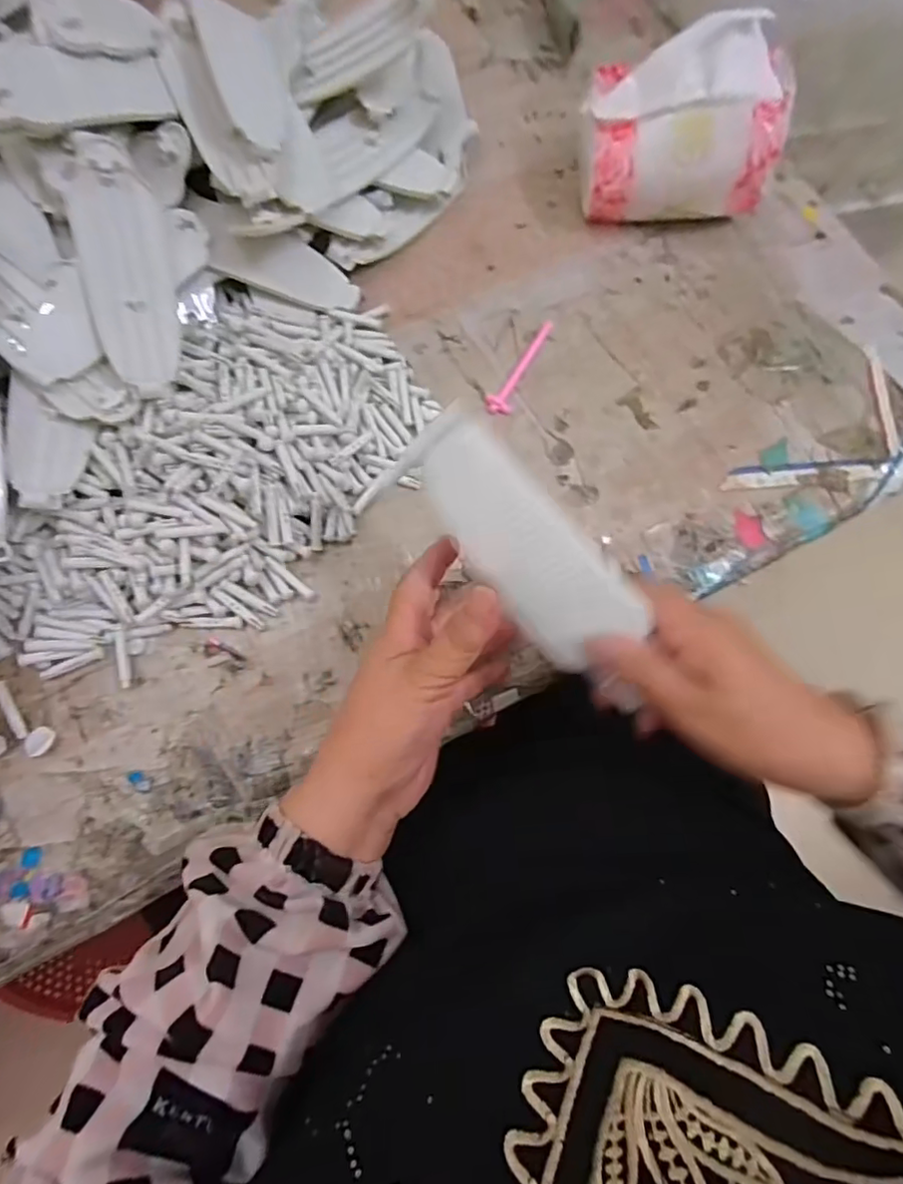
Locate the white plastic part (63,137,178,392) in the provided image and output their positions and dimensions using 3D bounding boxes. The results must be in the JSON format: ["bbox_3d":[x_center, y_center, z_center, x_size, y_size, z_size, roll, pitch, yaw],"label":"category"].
[{"bbox_3d":[-0.200,-0.200,0.352,0.050,0.015,0.165,-12,86,-22],"label":"white plastic part"}]

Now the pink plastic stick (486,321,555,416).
[{"bbox_3d":[0.052,-0.163,0.412,0.019,0.004,0.089,29,76,6],"label":"pink plastic stick"}]

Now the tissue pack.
[{"bbox_3d":[0.164,-0.336,0.418,0.129,0.092,0.086,-2,75,-2],"label":"tissue pack"}]

